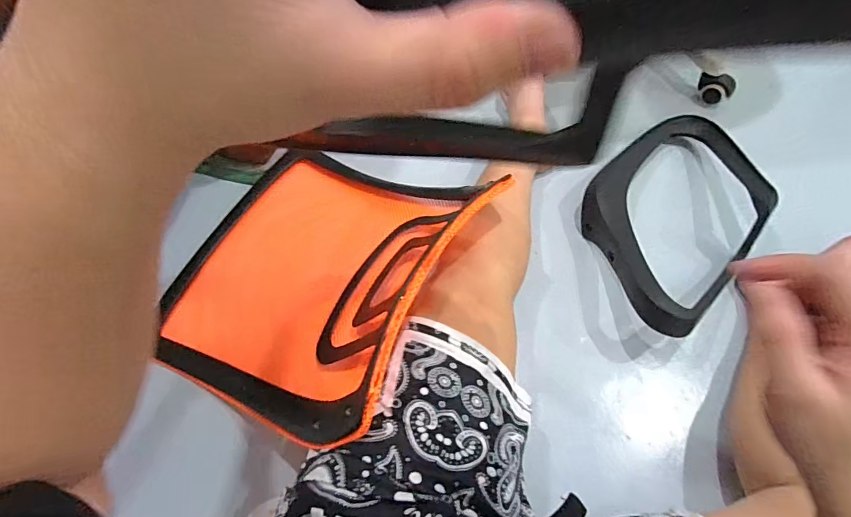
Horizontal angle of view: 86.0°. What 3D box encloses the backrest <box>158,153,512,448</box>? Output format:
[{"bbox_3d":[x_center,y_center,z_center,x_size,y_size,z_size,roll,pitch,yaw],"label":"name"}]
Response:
[{"bbox_3d":[-0.159,0.008,0.588,0.377,0.212,0.344,24,63,10],"label":"backrest"}]

